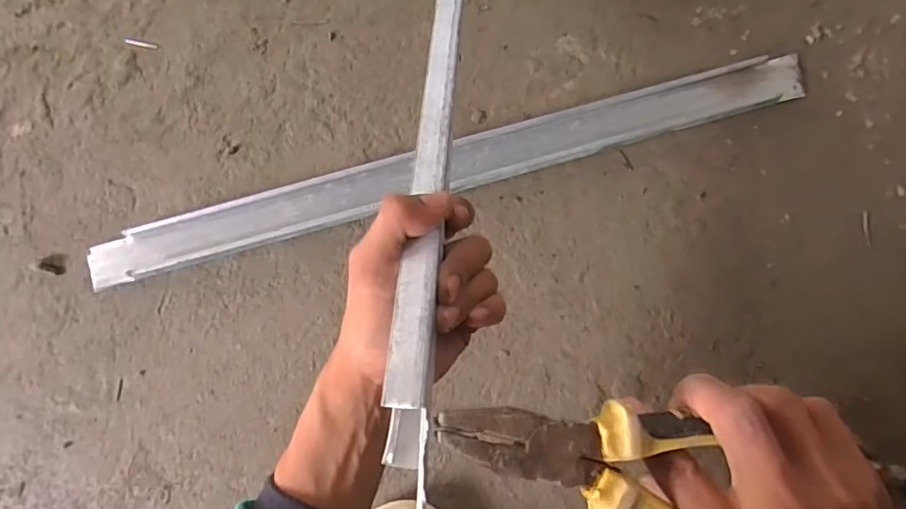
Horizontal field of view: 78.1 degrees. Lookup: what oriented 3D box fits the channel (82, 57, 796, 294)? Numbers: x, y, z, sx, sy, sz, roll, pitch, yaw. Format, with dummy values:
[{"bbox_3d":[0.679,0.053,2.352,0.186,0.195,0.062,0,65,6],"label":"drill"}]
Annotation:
[{"bbox_3d":[0.005,-0.088,0.555,0.720,0.028,0.052,-16,79,-3],"label":"channel"}]

